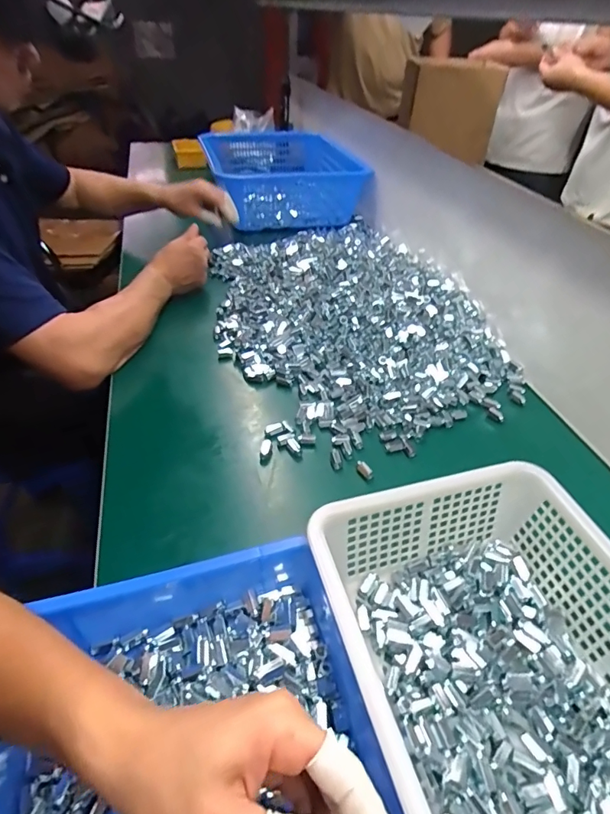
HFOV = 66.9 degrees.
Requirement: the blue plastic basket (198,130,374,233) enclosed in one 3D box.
[{"bbox_3d":[-0.058,-0.607,1.221,0.375,0.126,0.462,-8,42,-11],"label":"blue plastic basket"}]

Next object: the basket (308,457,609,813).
[{"bbox_3d":[0.158,0.199,0.324,0.221,0.083,0.312,-9,42,-12],"label":"basket"}]

